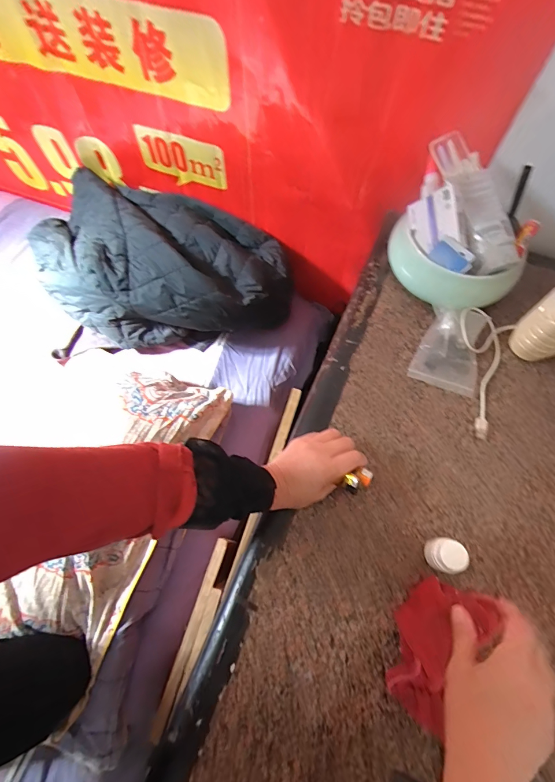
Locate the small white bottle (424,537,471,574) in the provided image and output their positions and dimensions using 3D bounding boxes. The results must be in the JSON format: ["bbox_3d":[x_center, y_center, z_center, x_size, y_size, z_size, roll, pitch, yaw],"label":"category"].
[{"bbox_3d":[0.201,0.198,0.426,0.031,0.049,0.037,2,66,1],"label":"small white bottle"}]

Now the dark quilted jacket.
[{"bbox_3d":[-0.312,-0.295,0.899,0.700,0.222,0.352,15,67,6],"label":"dark quilted jacket"}]

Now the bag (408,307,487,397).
[{"bbox_3d":[0.270,-0.068,0.552,0.094,0.033,0.128,19,67,8],"label":"bag"}]

